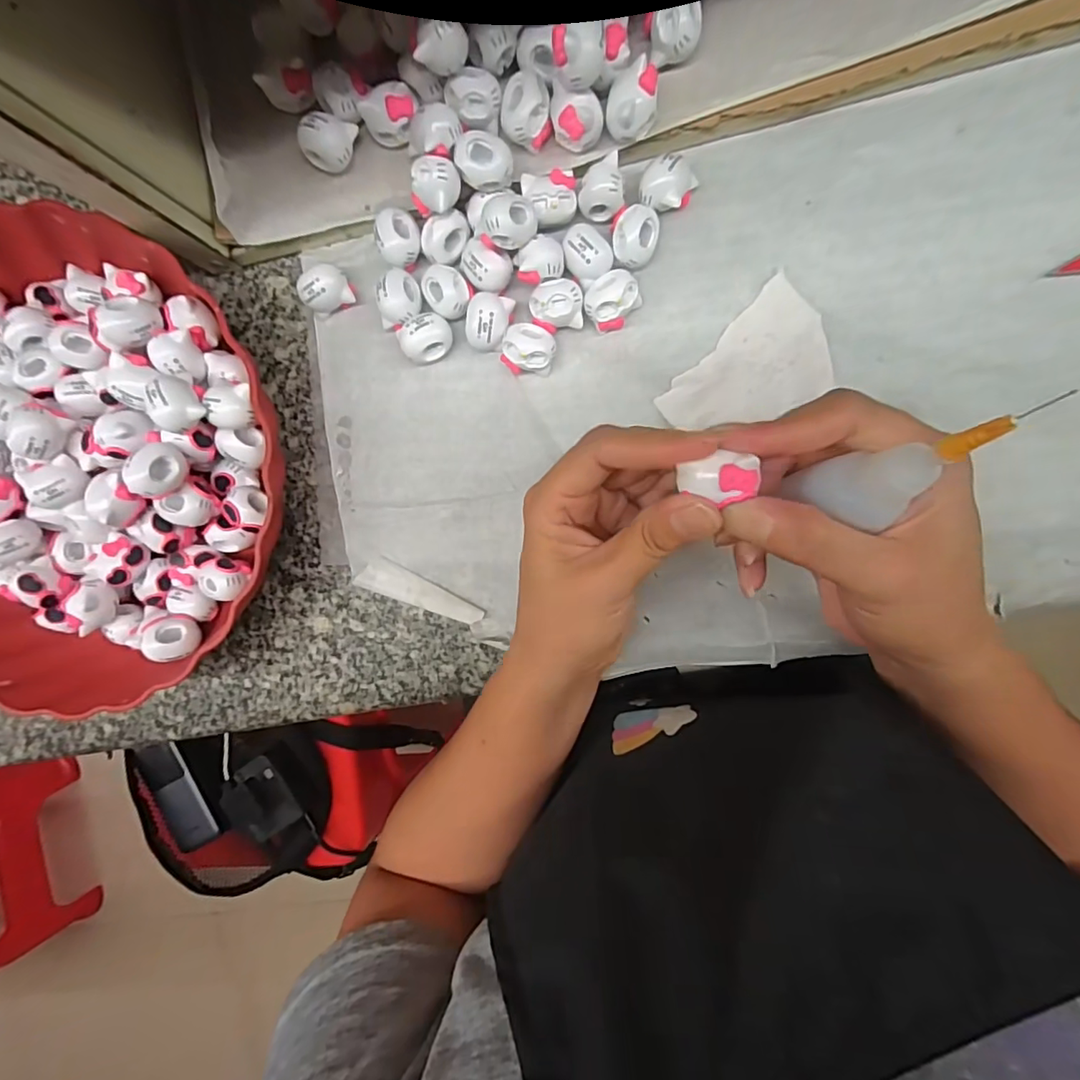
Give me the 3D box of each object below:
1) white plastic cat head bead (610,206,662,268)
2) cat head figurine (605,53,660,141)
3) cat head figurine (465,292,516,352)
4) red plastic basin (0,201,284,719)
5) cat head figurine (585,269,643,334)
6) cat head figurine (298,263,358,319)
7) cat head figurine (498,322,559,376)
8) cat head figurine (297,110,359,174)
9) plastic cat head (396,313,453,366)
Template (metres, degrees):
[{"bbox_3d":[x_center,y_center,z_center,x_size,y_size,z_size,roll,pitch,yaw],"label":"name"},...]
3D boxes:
[{"bbox_3d":[0.044,-0.138,0.244,0.020,0.019,0.025,7,96,8],"label":"white plastic cat head bead"},{"bbox_3d":[0.039,-0.183,0.223,0.021,0.016,0.022,0,95,8],"label":"cat head figurine"},{"bbox_3d":[-0.024,-0.103,0.256,0.020,0.022,0.025,12,96,7],"label":"cat head figurine"},{"bbox_3d":[-0.240,-0.033,0.274,0.227,0.058,0.230,1,95,8],"label":"red plastic basin"},{"bbox_3d":[0.033,-0.111,0.247,0.021,0.019,0.025,41,99,3],"label":"cat head figurine"},{"bbox_3d":[-0.106,-0.125,0.264,0.023,0.020,0.018,-9,94,9],"label":"cat head figurine"},{"bbox_3d":[-0.005,-0.091,0.254,0.025,0.019,0.021,-3,94,8],"label":"cat head figurine"},{"bbox_3d":[-0.097,-0.181,0.240,0.022,0.015,0.020,16,97,7],"label":"cat head figurine"},{"bbox_3d":[-0.055,-0.098,0.259,0.024,0.021,0.019,-27,91,9],"label":"plastic cat head"}]

